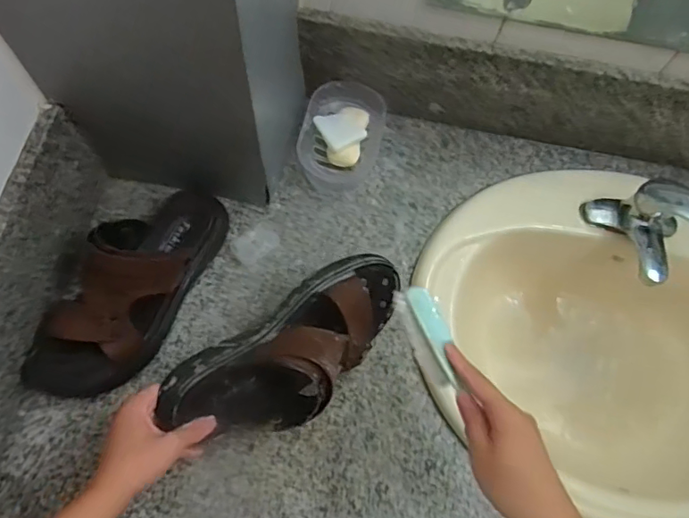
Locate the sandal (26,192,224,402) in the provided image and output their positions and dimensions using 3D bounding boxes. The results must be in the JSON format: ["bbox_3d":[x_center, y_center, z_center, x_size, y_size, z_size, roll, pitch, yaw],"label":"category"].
[{"bbox_3d":[-0.251,0.024,0.614,0.120,0.085,0.291,26,70,5],"label":"sandal"}]

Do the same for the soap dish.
[{"bbox_3d":[-0.004,-0.167,0.723,0.103,0.058,0.141,13,69,0],"label":"soap dish"}]

